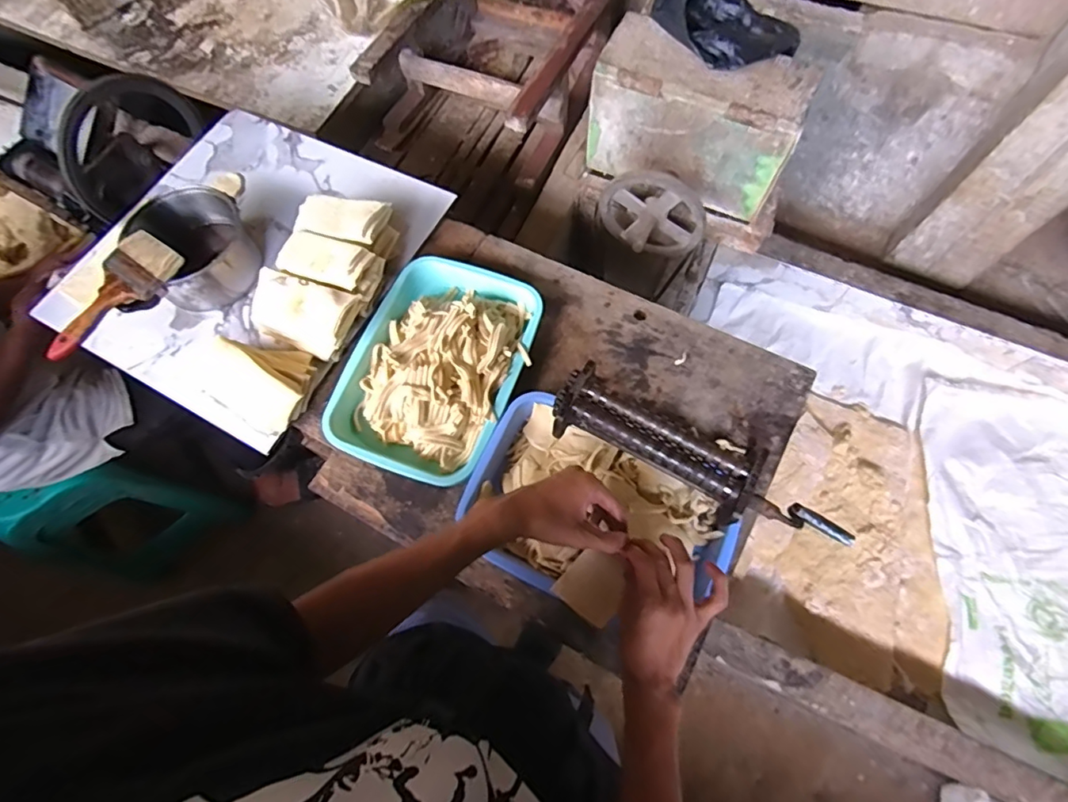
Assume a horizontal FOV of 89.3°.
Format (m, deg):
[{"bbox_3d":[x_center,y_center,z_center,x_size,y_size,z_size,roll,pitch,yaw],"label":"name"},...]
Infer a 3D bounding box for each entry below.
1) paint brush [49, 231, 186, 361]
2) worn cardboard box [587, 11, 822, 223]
[{"bbox_3d":[-0.572,-0.141,0.727,0.088,0.031,0.200,36,74,14],"label":"paint brush"},{"bbox_3d":[0.285,-0.501,0.975,0.353,0.226,0.118,23,72,11],"label":"worn cardboard box"}]

